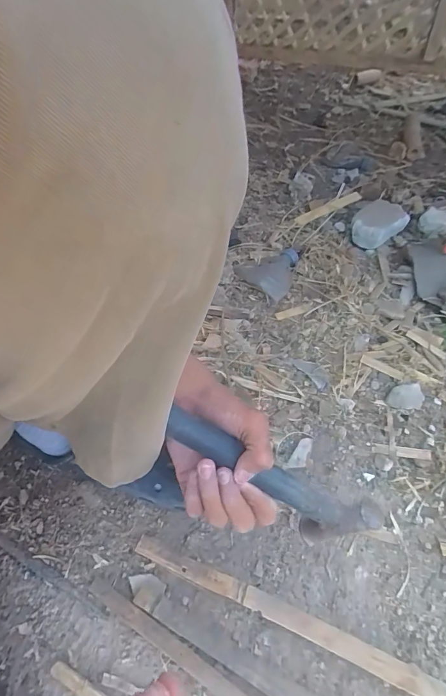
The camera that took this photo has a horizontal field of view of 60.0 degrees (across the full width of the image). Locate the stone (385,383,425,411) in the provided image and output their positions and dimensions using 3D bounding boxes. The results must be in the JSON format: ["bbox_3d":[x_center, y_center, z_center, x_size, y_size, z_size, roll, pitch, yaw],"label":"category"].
[{"bbox_3d":[0.259,0.071,0.548,0.062,0.015,0.034,-13,52,-9],"label":"stone"}]

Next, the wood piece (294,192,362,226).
[{"bbox_3d":[0.236,-0.313,0.858,0.191,0.007,0.032,-30,57,-21],"label":"wood piece"}]

